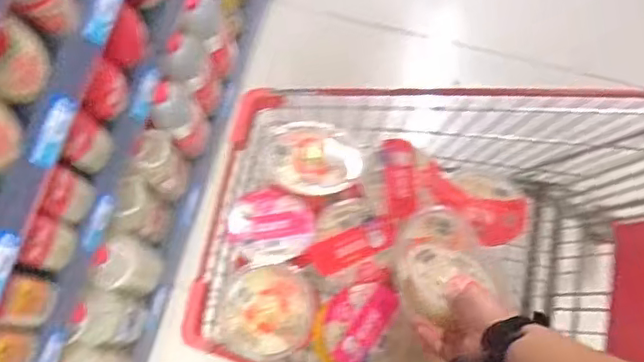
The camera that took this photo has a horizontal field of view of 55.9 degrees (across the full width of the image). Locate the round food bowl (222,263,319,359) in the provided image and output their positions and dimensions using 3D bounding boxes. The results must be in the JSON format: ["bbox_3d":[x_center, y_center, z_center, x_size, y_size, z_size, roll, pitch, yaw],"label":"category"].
[{"bbox_3d":[-0.069,0.175,0.817,0.122,0.042,0.117,0,75,0],"label":"round food bowl"}]

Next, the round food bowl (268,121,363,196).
[{"bbox_3d":[-0.009,-0.030,0.918,0.134,0.063,0.113,-3,75,-1],"label":"round food bowl"}]

